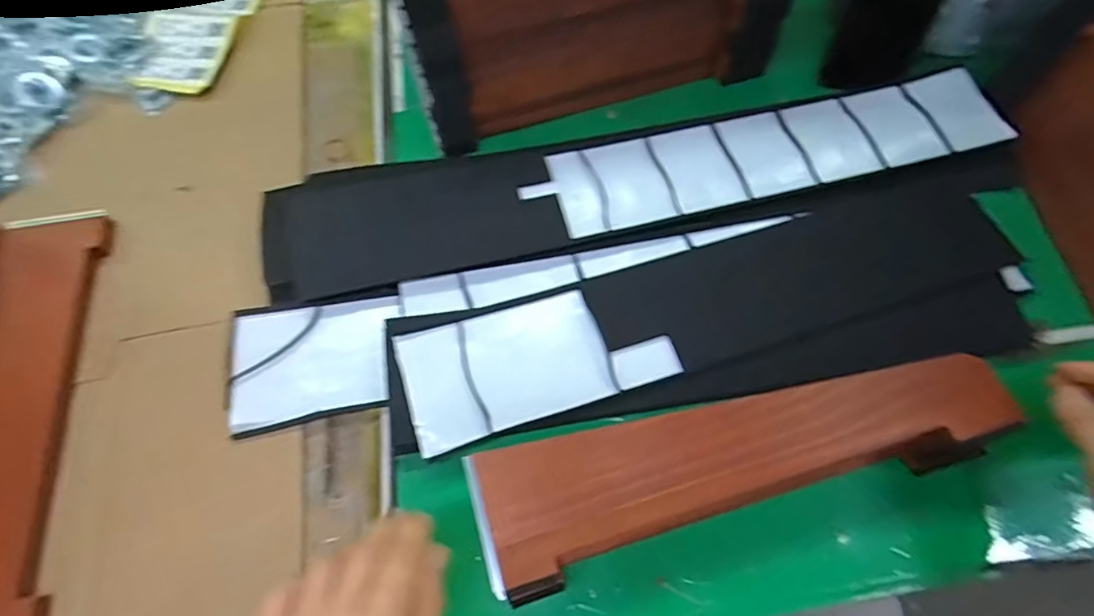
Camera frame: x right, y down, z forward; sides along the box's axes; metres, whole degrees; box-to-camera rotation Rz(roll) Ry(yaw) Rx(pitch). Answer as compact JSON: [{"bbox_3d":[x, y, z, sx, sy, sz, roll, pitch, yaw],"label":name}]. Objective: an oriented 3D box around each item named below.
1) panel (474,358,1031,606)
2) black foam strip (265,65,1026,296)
[{"bbox_3d":[0.125,0.096,0.355,0.337,0.043,0.083,-14,65,-7],"label":"panel"},{"bbox_3d":[0.100,-0.108,0.471,0.644,0.022,0.110,-12,77,-7],"label":"black foam strip"}]

